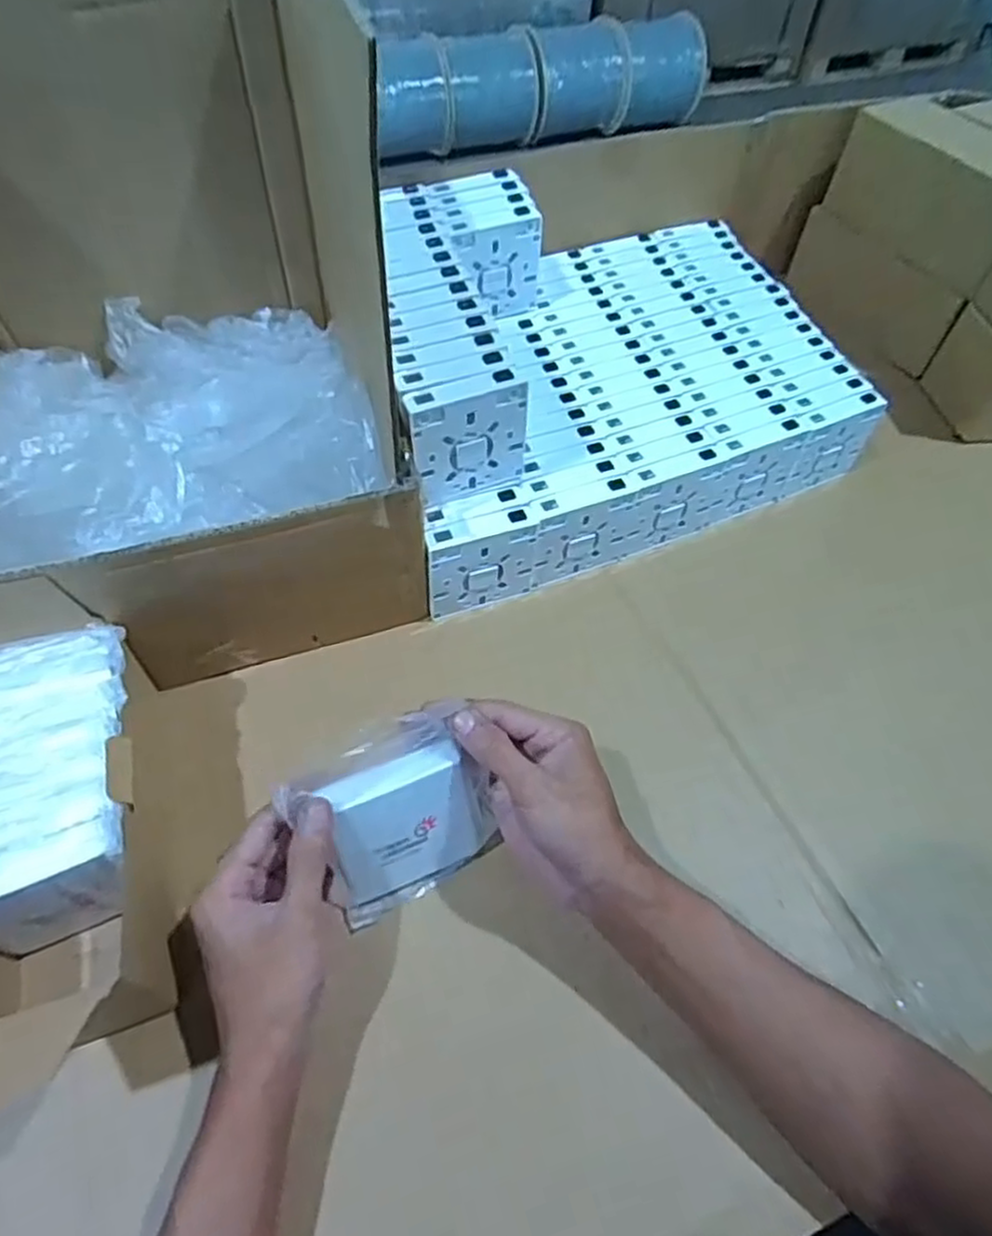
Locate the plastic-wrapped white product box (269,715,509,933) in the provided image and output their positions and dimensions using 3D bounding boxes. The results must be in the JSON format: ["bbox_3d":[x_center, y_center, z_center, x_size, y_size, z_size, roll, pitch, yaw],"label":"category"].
[{"bbox_3d":[-0.060,0.118,0.427,0.103,0.123,0.024,-23,31,-10],"label":"plastic-wrapped white product box"}]

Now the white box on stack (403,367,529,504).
[{"bbox_3d":[-0.019,-0.129,0.506,0.088,0.082,0.019,-18,56,-17],"label":"white box on stack"}]

